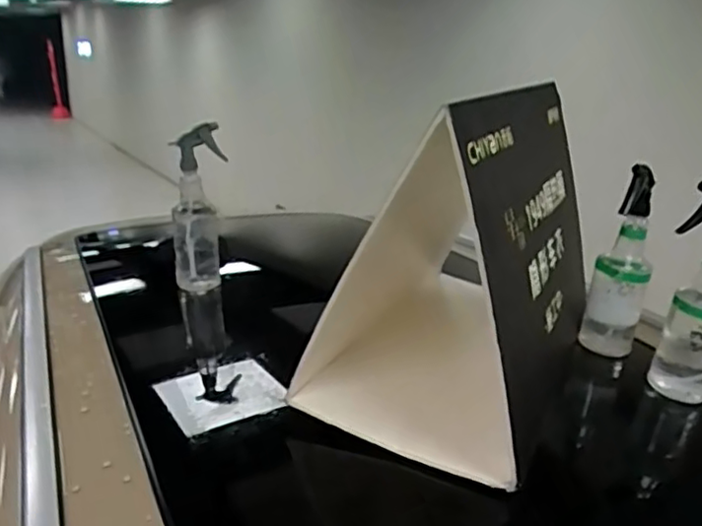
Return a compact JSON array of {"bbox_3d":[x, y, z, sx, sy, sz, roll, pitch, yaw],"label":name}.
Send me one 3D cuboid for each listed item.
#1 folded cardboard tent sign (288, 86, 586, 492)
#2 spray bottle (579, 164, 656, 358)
[{"bbox_3d":[0.192,-0.039,0.968,0.290,0.417,0.608,11,21,24],"label":"folded cardboard tent sign"},{"bbox_3d":[0.445,0.008,1.063,0.090,0.305,0.076,10,20,22],"label":"spray bottle"}]

